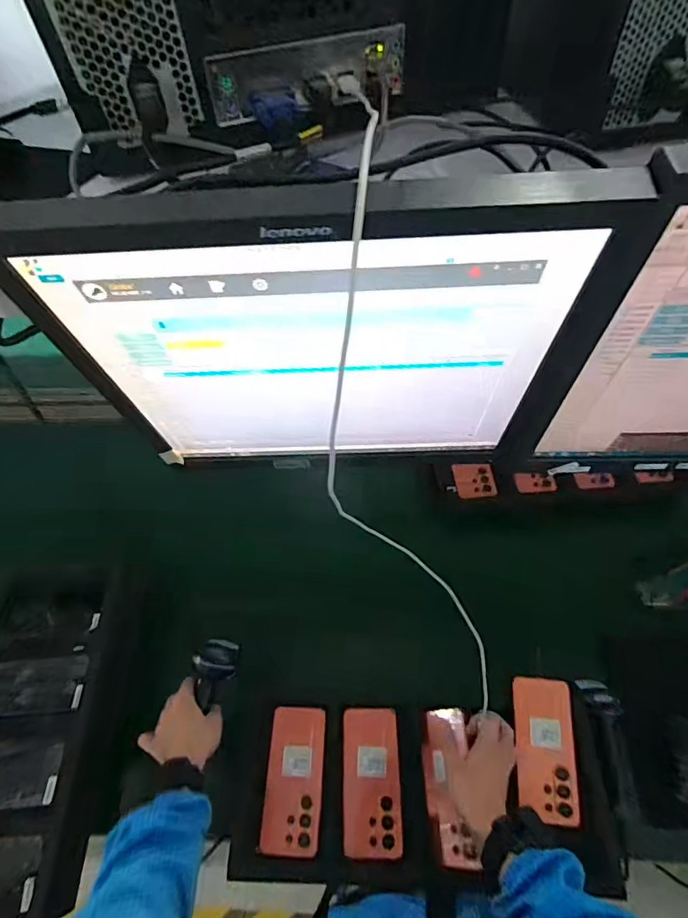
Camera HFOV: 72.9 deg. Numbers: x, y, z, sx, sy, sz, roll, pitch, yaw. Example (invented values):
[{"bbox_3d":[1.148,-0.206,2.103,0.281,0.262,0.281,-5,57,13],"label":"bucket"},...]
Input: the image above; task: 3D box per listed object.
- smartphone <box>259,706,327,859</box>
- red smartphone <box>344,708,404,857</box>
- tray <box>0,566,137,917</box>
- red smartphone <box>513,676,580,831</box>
[{"bbox_3d":[-0.069,0.443,0.649,0.077,0.007,0.168,0,56,5],"label":"smartphone"},{"bbox_3d":[0.038,0.439,0.641,0.076,0.010,0.169,-2,56,4],"label":"red smartphone"},{"bbox_3d":[-0.475,0.402,0.693,0.271,0.060,0.477,-4,56,2],"label":"tray"},{"bbox_3d":[0.268,0.382,0.617,0.073,0.007,0.161,0,63,14],"label":"red smartphone"}]

